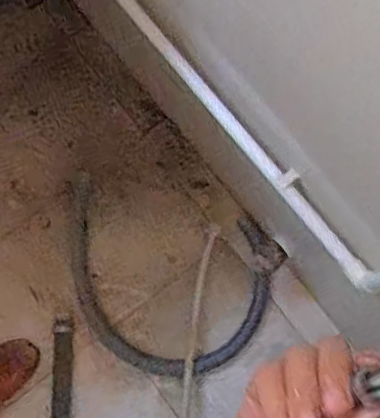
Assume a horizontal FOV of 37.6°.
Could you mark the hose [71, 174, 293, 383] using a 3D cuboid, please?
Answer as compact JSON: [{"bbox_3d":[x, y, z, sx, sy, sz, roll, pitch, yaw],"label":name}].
[{"bbox_3d":[-0.074,0.141,1.133,0.470,0.117,0.368,15,80,4],"label":"hose"}]

